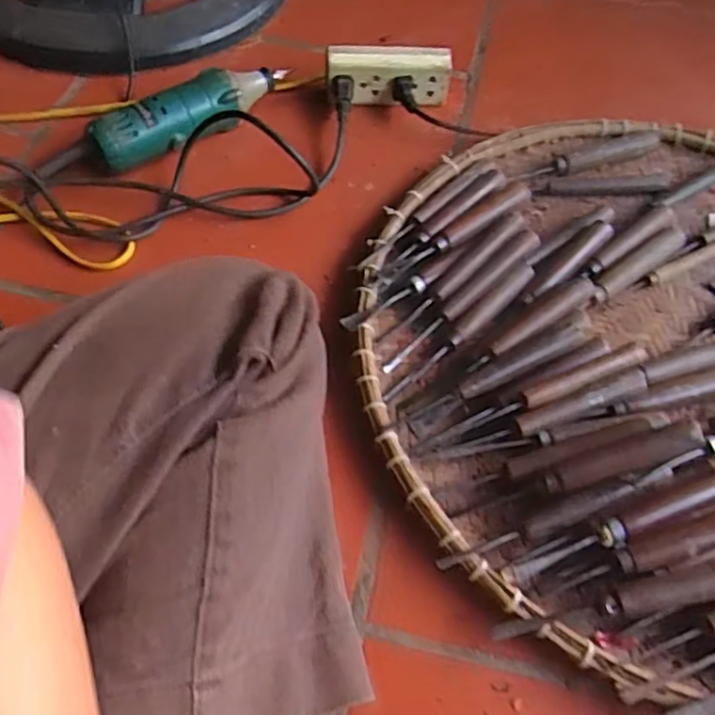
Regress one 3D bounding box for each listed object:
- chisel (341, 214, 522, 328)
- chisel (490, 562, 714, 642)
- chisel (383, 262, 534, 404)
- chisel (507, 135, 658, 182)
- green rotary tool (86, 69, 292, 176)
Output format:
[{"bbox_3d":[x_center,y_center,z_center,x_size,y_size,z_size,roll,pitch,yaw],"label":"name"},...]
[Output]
[{"bbox_3d":[0.066,-0.069,0.531,0.184,0.017,0.030,-33,64,-22],"label":"chisel"},{"bbox_3d":[0.168,0.146,0.395,0.171,0.018,0.022,-8,57,-9],"label":"chisel"},{"bbox_3d":[0.086,-0.021,0.524,0.015,0.015,0.180,40,63,21],"label":"chisel"},{"bbox_3d":[0.227,-0.196,0.642,0.156,0.021,0.021,-18,59,-14],"label":"chisel"},{"bbox_3d":[-0.154,-0.238,0.638,0.212,0.055,0.055,-34,64,-23],"label":"green rotary tool"}]

